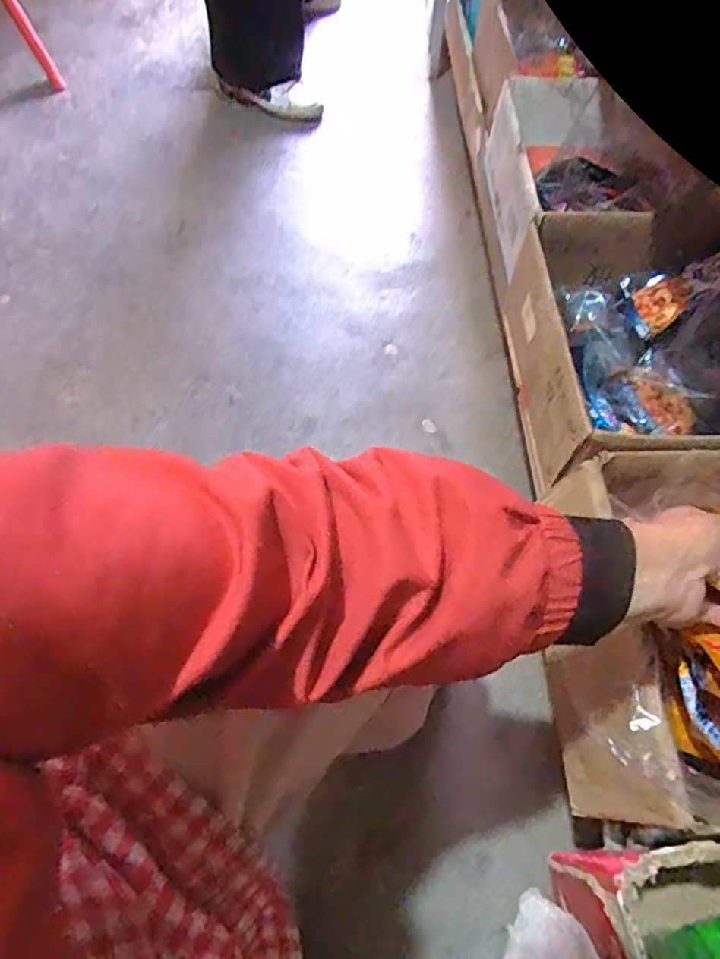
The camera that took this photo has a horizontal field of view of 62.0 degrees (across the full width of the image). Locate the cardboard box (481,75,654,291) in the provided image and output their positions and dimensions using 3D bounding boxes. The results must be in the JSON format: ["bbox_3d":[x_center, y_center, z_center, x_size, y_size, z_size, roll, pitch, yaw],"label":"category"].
[{"bbox_3d":[0.242,-0.373,0.746,0.154,0.102,0.270,-1,63,-1],"label":"cardboard box"}]

